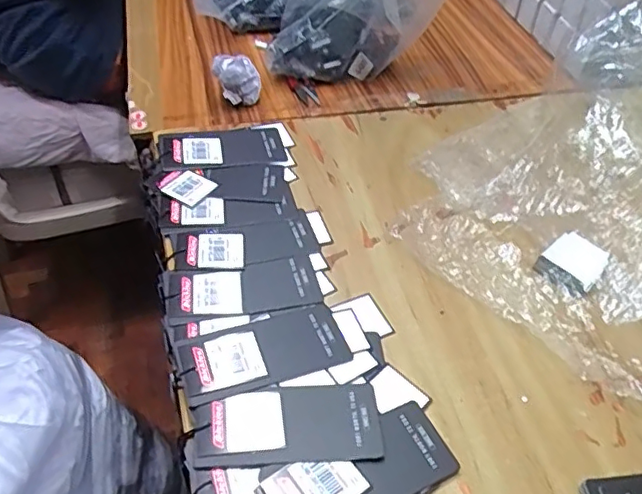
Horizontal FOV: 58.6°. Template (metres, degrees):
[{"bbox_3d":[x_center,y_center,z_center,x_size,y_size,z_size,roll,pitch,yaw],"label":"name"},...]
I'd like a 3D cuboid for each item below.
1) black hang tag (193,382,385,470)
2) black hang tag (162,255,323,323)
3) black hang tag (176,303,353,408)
[{"bbox_3d":[-0.019,0.106,0.340,0.108,0.005,0.049,-2,44,-9],"label":"black hang tag"},{"bbox_3d":[-0.056,0.030,0.410,0.108,0.005,0.046,-6,48,-15],"label":"black hang tag"},{"bbox_3d":[-0.036,0.069,0.374,0.107,0.006,0.051,-15,49,-22],"label":"black hang tag"}]

